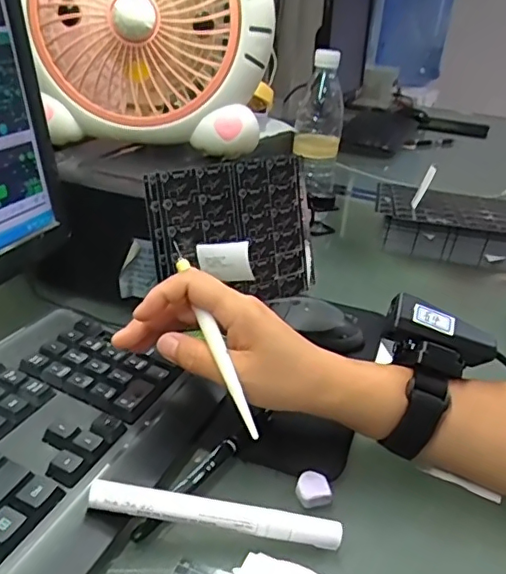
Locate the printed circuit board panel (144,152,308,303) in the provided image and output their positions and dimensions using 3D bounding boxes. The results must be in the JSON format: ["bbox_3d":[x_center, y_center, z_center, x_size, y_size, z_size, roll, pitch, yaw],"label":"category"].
[{"bbox_3d":[-0.016,-0.049,0.547,0.174,0.142,0.009,-18,17,-37],"label":"printed circuit board panel"}]

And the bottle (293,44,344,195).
[{"bbox_3d":[0.091,-0.227,0.781,0.063,0.185,0.054,8,27,5],"label":"bottle"}]

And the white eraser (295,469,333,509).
[{"bbox_3d":[0.037,0.127,0.355,0.020,0.007,0.021,-4,28,-17],"label":"white eraser"}]

